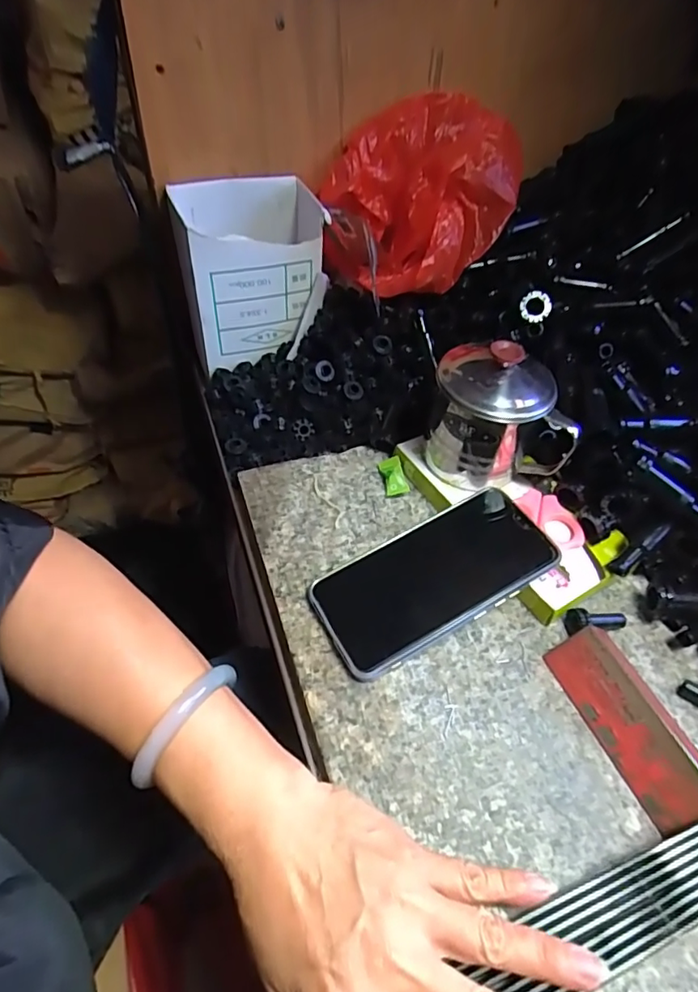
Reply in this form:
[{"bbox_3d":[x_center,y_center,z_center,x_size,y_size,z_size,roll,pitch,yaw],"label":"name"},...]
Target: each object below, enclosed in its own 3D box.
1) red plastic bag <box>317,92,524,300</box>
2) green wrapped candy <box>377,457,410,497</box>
[{"bbox_3d":[0.066,-0.258,0.482,0.173,0.126,0.119,-10,50,-12],"label":"red plastic bag"},{"bbox_3d":[0.036,-0.017,0.428,0.017,0.010,0.037,-5,49,-8],"label":"green wrapped candy"}]

